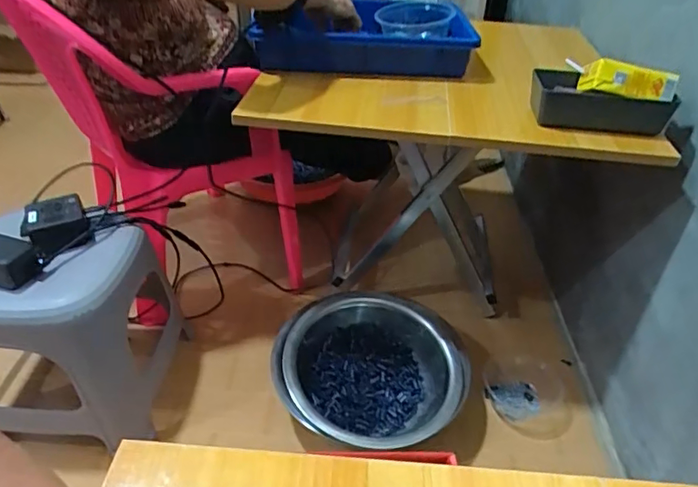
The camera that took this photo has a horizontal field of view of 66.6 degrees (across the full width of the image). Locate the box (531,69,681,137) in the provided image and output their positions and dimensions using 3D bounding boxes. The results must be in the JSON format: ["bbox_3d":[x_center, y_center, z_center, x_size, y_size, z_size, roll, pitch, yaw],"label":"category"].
[{"bbox_3d":[0.350,-0.195,0.753,0.184,0.062,0.079,8,38,9],"label":"box"}]

